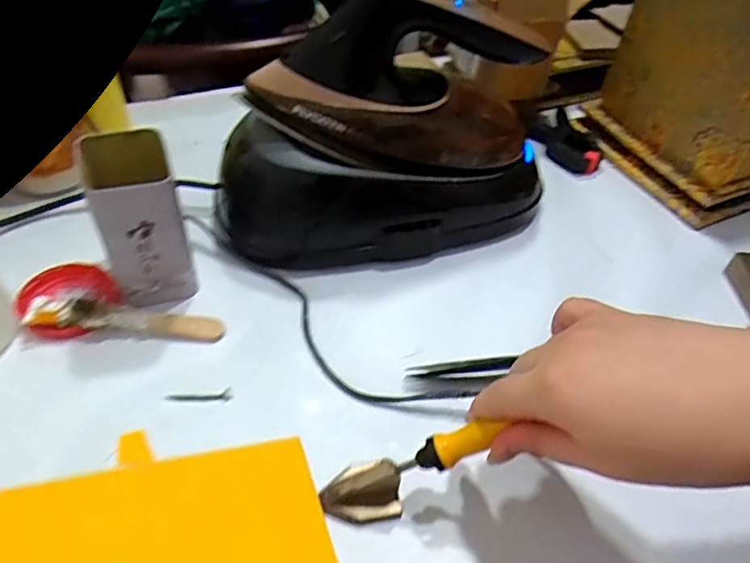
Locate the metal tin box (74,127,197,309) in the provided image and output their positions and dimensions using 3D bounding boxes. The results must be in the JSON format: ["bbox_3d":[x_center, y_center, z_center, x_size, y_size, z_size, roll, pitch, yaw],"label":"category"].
[{"bbox_3d":[-0.180,-0.048,0.434,0.057,0.112,0.077,-17,50,-19],"label":"metal tin box"}]

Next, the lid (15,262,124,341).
[{"bbox_3d":[-0.236,0.013,0.438,0.069,0.018,0.076,-29,55,-28],"label":"lid"}]

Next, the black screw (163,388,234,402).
[{"bbox_3d":[-0.123,0.080,0.395,0.045,0.004,0.007,-2,47,-8],"label":"black screw"}]

